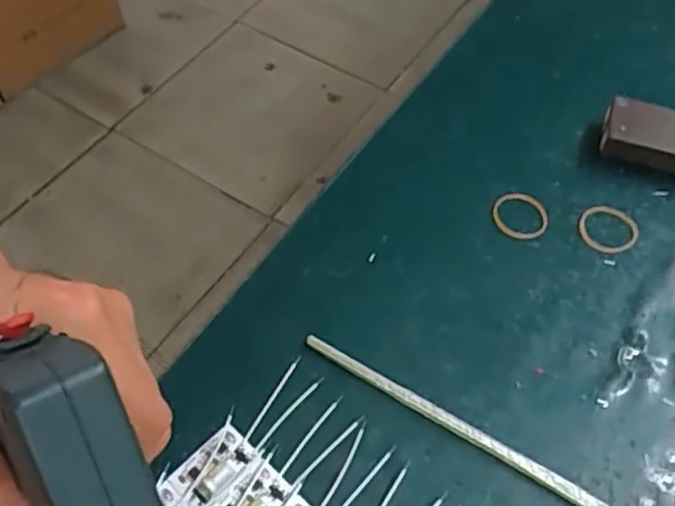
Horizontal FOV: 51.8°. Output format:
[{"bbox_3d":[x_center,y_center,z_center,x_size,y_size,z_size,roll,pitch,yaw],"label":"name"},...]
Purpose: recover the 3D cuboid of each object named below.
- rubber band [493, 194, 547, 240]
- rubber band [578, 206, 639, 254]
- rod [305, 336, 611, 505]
[{"bbox_3d":[0.100,-0.021,0.379,0.030,0.005,0.027,36,63,21],"label":"rubber band"},{"bbox_3d":[0.145,-0.013,0.373,0.030,0.004,0.028,28,61,18],"label":"rubber band"},{"bbox_3d":[0.105,0.106,0.292,0.276,0.006,0.012,29,61,18],"label":"rod"}]

